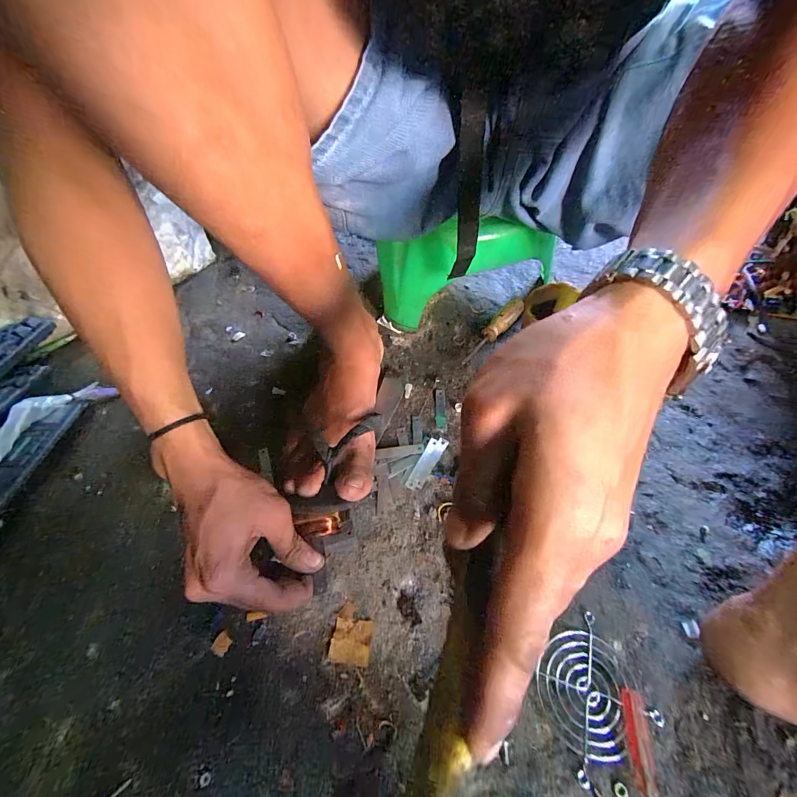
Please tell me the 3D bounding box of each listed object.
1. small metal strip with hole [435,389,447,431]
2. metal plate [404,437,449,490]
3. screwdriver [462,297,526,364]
[{"bbox_3d":[0.051,0.012,0.444,0.013,0.004,0.062,0,52,3],"label":"small metal strip with hole"},{"bbox_3d":[0.031,0.070,0.402,0.019,0.004,0.069,29,61,14],"label":"metal plate"},{"bbox_3d":[0.135,-0.096,0.515,0.029,0.021,0.144,33,60,26],"label":"screwdriver"}]

